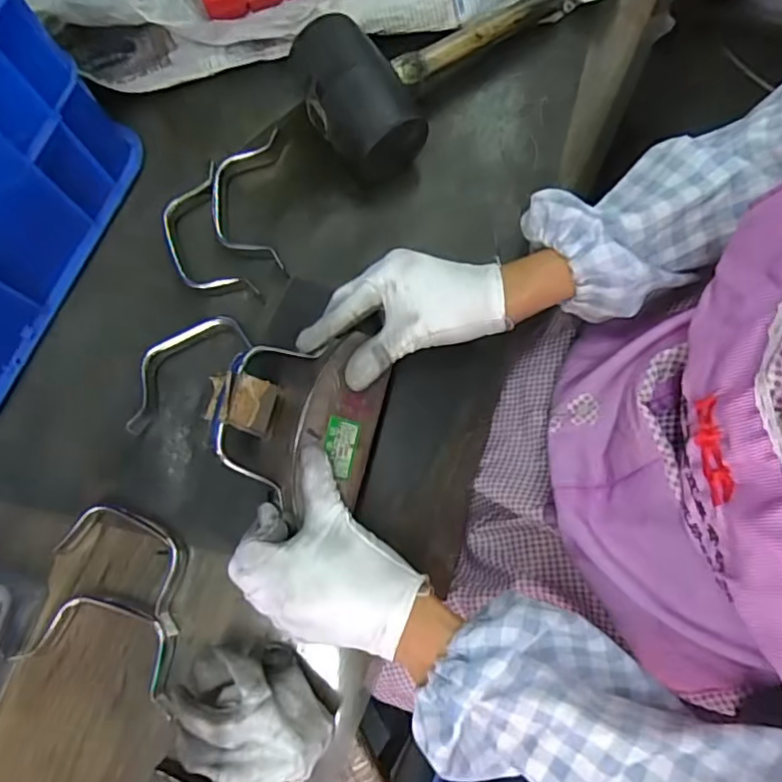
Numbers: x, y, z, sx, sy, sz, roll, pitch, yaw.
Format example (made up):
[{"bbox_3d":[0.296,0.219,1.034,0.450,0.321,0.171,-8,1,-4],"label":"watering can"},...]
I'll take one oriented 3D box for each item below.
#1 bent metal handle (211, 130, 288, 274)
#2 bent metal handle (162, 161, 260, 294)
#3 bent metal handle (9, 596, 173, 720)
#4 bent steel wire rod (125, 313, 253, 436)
[{"bbox_3d":[-0.117,-0.155,0.482,0.056,0.020,0.124,-5,79,-1],"label":"bent metal handle"},{"bbox_3d":[-0.152,-0.125,0.471,0.055,0.013,0.120,-20,79,-9],"label":"bent metal handle"},{"bbox_3d":[-0.196,0.176,0.406,0.121,0.026,0.054,16,79,3],"label":"bent metal handle"},{"bbox_3d":[-0.164,-0.019,0.453,0.112,0.015,0.042,-40,81,-7],"label":"bent steel wire rod"}]

